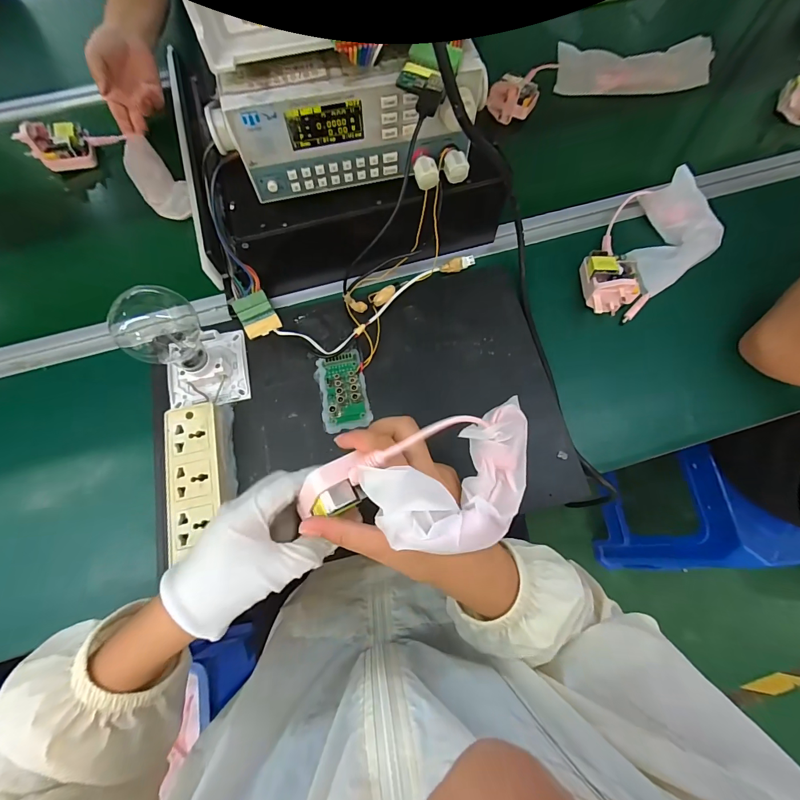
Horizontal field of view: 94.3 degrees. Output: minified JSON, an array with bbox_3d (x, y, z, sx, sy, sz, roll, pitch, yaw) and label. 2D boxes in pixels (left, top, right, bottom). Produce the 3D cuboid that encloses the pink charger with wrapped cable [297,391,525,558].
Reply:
[{"bbox_3d":[0.021,0.061,0.250,0.164,0.040,0.081,-18,71,-6],"label":"pink charger with wrapped cable"}]

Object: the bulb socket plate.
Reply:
[{"bbox_3d":[-0.220,-0.037,0.420,0.085,0.029,0.087,-12,72,-1],"label":"bulb socket plate"}]

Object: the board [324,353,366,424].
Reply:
[{"bbox_3d":[-0.063,-0.015,0.414,0.039,0.017,0.077,-9,72,-1],"label":"board"}]

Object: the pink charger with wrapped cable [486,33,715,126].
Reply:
[{"bbox_3d":[0.313,-0.516,0.585,0.368,0.039,0.106,-14,72,-2],"label":"pink charger with wrapped cable"}]

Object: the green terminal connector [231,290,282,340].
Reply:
[{"bbox_3d":[-0.170,-0.101,0.440,0.041,0.009,0.046,-24,109,-8],"label":"green terminal connector"}]

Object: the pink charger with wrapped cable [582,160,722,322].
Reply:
[{"bbox_3d":[0.300,-0.188,0.465,0.224,0.050,0.120,-40,75,-10],"label":"pink charger with wrapped cable"}]

